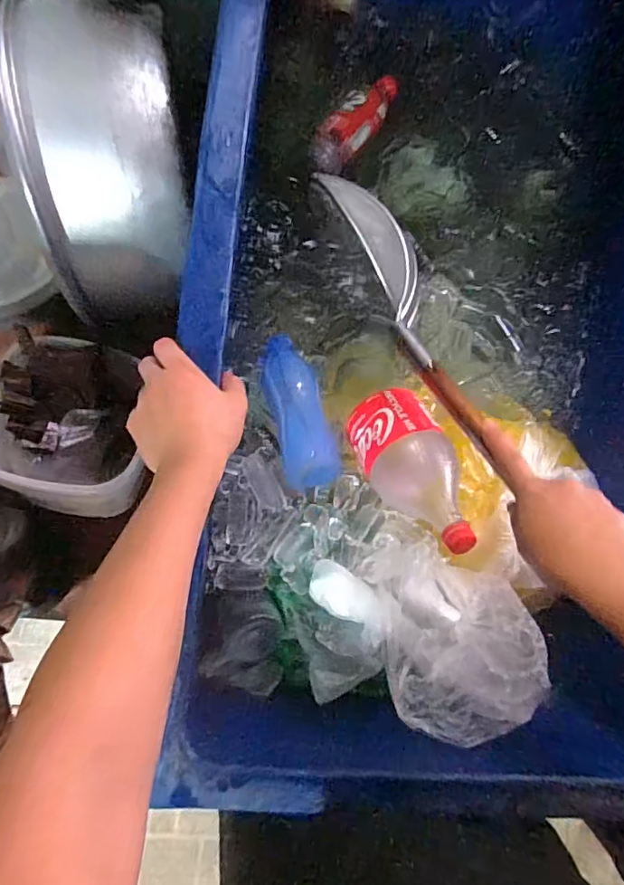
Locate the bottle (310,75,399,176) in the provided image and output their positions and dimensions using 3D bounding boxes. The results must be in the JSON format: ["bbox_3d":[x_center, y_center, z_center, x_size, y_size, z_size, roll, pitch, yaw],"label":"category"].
[{"bbox_3d":[0.057,-0.421,0.688,0.054,0.046,0.176,39,82,-6],"label":"bottle"}]

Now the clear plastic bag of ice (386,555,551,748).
[{"bbox_3d":[0.165,0.236,0.600,0.157,0.132,0.172,15,85,-8],"label":"clear plastic bag of ice"}]

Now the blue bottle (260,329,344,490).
[{"bbox_3d":[-0.015,-0.044,0.658,0.080,0.059,0.206,-12,90,-9],"label":"blue bottle"}]

